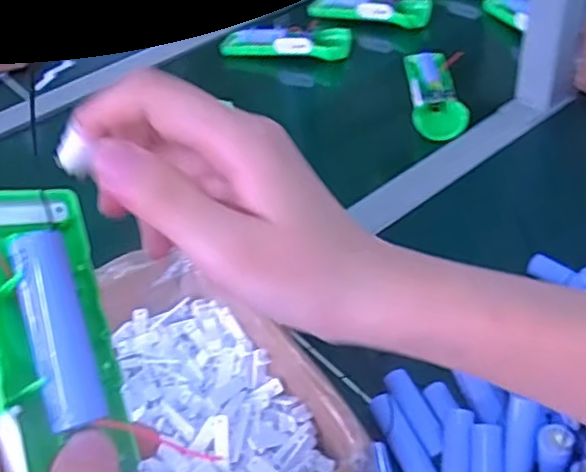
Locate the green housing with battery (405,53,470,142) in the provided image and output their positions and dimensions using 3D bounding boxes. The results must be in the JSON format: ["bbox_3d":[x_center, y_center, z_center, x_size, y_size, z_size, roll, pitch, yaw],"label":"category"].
[{"bbox_3d":[0.151,-0.159,0.718,0.052,0.022,0.152,-5,42,3],"label":"green housing with battery"}]

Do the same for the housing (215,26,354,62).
[{"bbox_3d":[-0.007,-0.251,0.853,0.168,0.034,0.056,11,45,20],"label":"housing"}]

